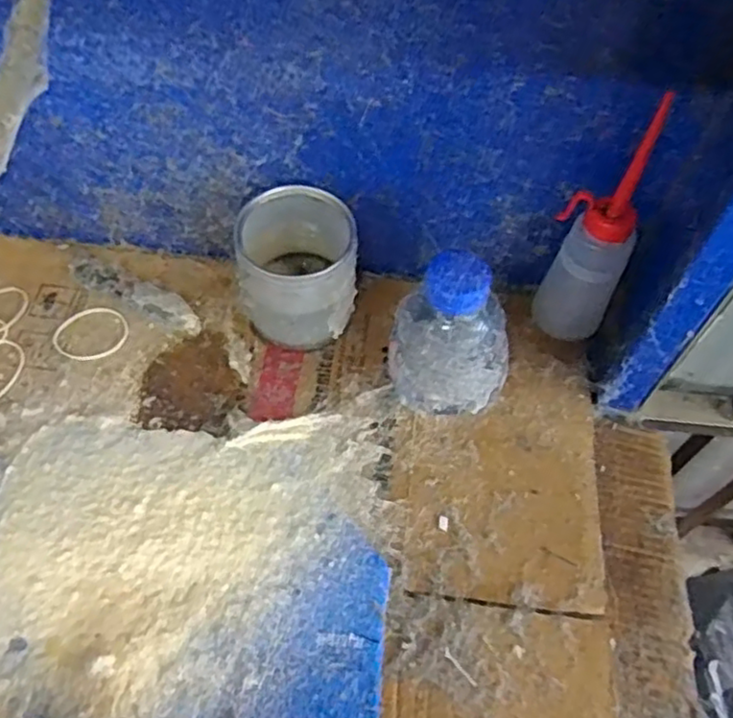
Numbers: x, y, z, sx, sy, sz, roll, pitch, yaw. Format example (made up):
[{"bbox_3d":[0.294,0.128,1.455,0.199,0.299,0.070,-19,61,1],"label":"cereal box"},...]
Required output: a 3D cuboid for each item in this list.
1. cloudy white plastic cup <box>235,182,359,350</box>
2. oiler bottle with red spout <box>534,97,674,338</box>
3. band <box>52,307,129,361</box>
[{"bbox_3d":[-0.049,-0.064,0.496,0.080,0.094,0.076,2,58,-3],"label":"cloudy white plastic cup"},{"bbox_3d":[0.157,-0.079,0.458,0.046,0.174,0.052,-20,61,-15],"label":"oiler bottle with red spout"},{"bbox_3d":[-0.207,-0.019,0.509,0.052,0.005,0.047,20,59,9],"label":"band"}]

